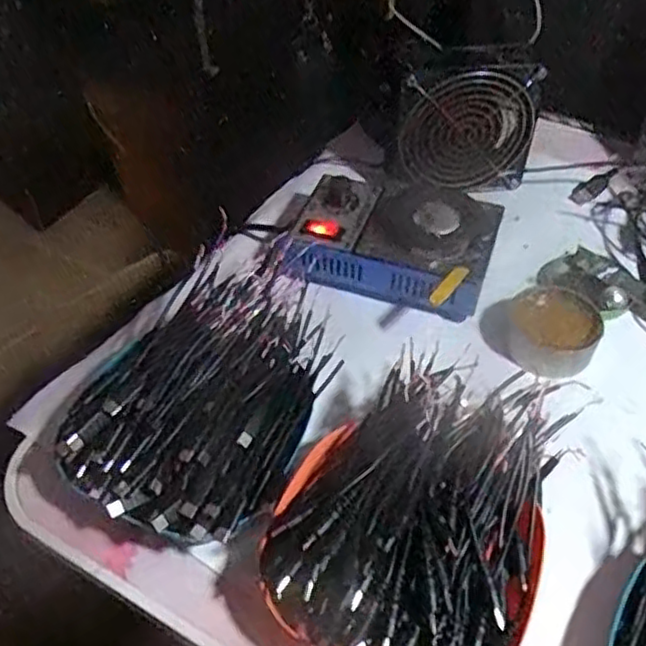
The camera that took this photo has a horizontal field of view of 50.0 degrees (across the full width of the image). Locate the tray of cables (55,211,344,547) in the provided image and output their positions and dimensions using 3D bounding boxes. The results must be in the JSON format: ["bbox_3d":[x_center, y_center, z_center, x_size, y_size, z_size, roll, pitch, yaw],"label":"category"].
[{"bbox_3d":[-0.062,0.036,0.431,0.125,0.052,0.200,20,51,18],"label":"tray of cables"}]

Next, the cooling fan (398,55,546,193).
[{"bbox_3d":[0.121,-0.168,0.585,0.111,0.116,0.029,-7,48,-6],"label":"cooling fan"}]

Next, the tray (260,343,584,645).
[{"bbox_3d":[0.051,0.102,0.376,0.136,0.062,0.181,20,52,18],"label":"tray"}]

